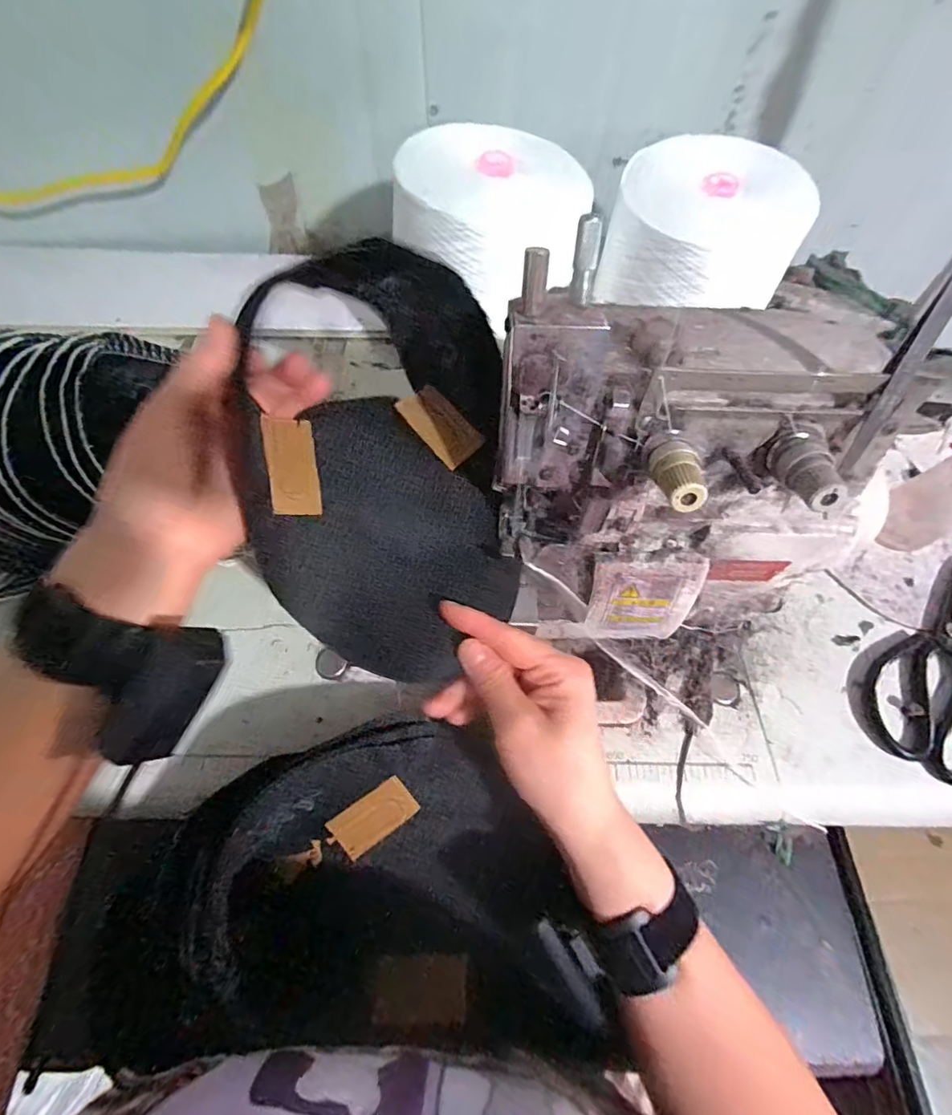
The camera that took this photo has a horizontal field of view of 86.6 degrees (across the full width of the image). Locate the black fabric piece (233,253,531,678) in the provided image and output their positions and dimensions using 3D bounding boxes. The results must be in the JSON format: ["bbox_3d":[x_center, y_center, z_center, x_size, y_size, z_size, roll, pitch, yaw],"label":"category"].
[{"bbox_3d":[-0.048,-0.055,0.309,0.147,0.141,0.216,3,63,1],"label":"black fabric piece"}]

